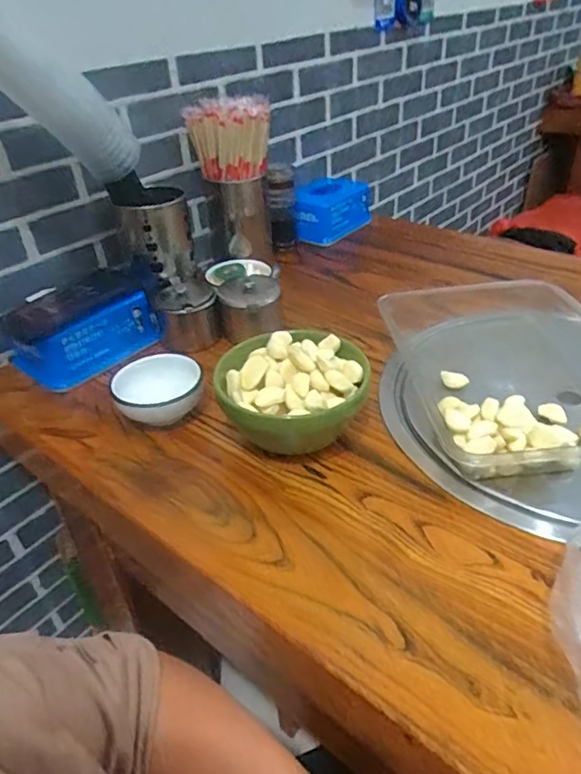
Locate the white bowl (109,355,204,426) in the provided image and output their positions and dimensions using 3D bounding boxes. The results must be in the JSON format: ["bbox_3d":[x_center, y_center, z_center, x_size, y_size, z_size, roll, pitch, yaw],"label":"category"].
[{"bbox_3d":[-0.142,0.006,0.599,0.089,0.045,0.089,-2,36,2],"label":"white bowl"}]

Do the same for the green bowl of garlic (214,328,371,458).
[{"bbox_3d":[0.002,0.007,0.550,0.143,0.087,0.130,-2,36,2],"label":"green bowl of garlic"}]

